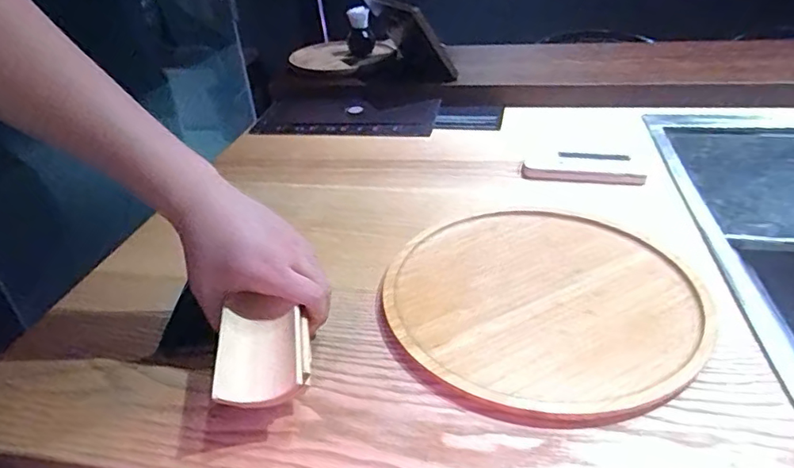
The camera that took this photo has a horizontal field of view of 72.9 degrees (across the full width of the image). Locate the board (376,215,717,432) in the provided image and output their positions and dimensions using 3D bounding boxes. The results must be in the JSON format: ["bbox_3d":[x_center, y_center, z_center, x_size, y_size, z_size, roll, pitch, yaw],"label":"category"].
[{"bbox_3d":[0.133,0.059,0.511,0.280,0.013,0.278,-3,34,2],"label":"board"}]

